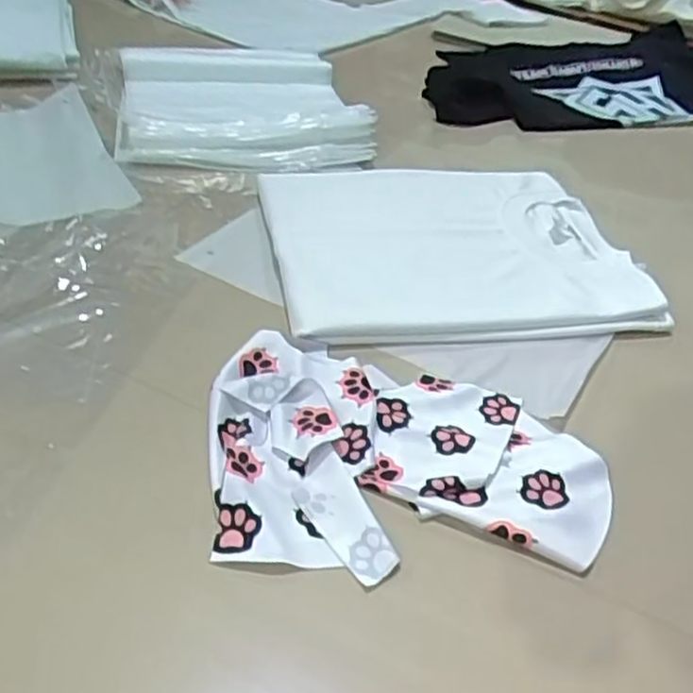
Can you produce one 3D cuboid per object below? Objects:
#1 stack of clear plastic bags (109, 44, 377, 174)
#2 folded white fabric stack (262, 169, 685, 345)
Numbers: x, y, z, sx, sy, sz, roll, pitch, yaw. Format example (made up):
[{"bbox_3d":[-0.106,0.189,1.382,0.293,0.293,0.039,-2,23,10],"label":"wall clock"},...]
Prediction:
[{"bbox_3d":[-0.140,-0.330,0.970,0.310,0.043,0.316,-2,39,-12],"label":"stack of clear plastic bags"},{"bbox_3d":[0.108,-0.106,0.780,0.375,0.050,0.297,-1,39,-11],"label":"folded white fabric stack"}]

